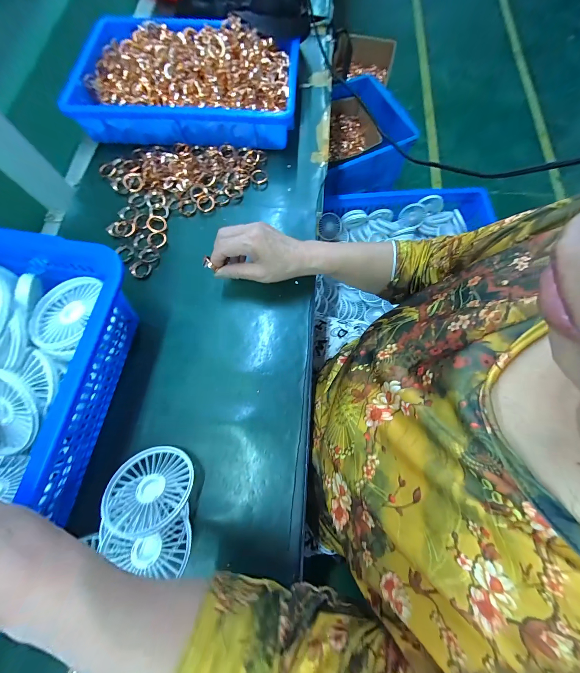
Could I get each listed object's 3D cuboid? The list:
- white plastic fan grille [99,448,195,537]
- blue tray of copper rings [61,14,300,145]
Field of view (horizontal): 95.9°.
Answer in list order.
[{"bbox_3d":[-0.154,0.166,0.287,0.088,0.007,0.084,1,41,0],"label":"white plastic fan grille"},{"bbox_3d":[-0.173,-0.439,0.453,0.360,0.069,0.230,3,74,0],"label":"blue tray of copper rings"}]

